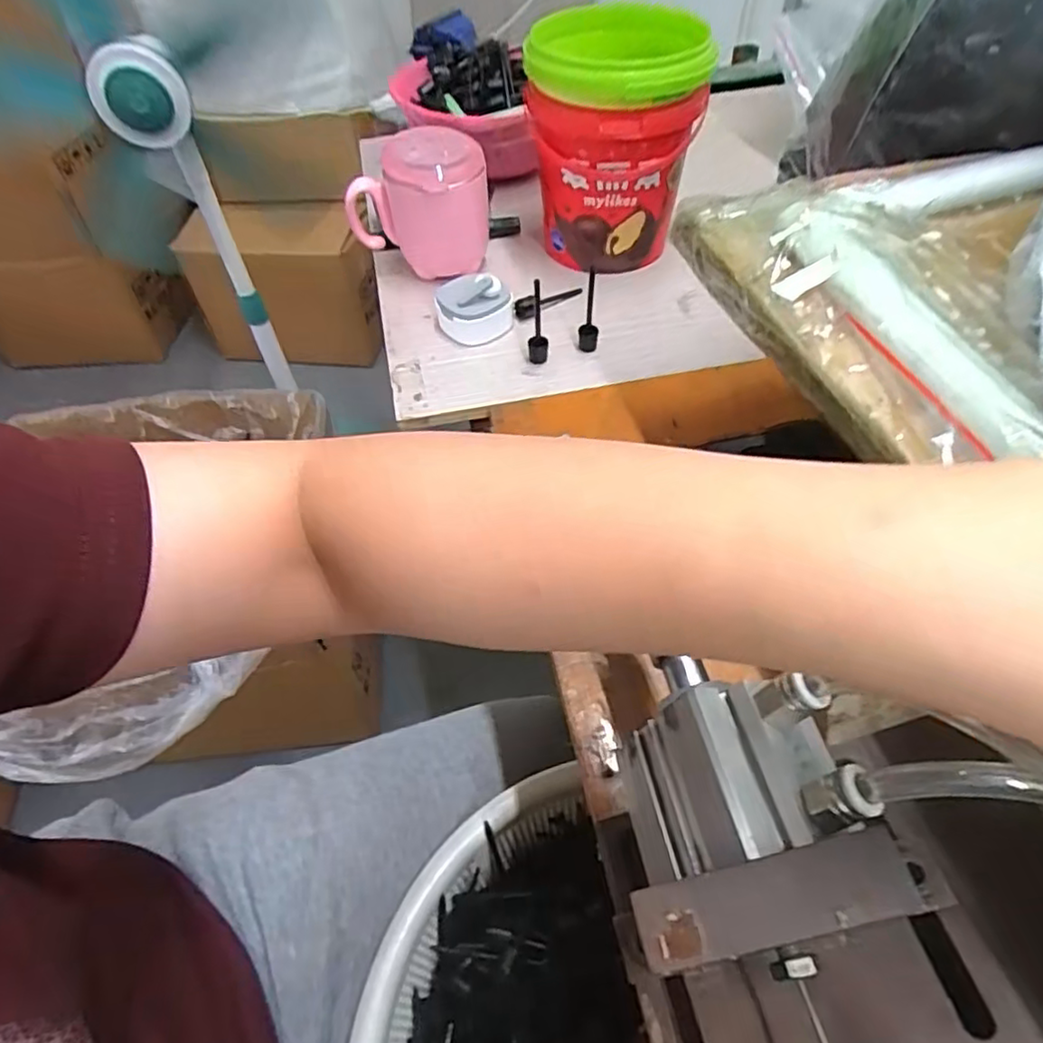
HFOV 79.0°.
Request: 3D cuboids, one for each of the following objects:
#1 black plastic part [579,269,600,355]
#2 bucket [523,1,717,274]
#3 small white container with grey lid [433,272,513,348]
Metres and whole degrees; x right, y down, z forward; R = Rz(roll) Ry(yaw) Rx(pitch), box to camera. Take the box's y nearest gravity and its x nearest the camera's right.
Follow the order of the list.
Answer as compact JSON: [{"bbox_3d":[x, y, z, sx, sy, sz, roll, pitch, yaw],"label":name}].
[{"bbox_3d":[0.049,-0.147,0.453,0.014,0.065,0.013,0,52,3],"label":"black plastic part"},{"bbox_3d":[0.071,-0.304,0.512,0.119,0.157,0.146,0,52,3],"label":"bucket"},{"bbox_3d":[-0.036,-0.166,0.479,0.057,0.043,0.053,-8,52,-3],"label":"small white container with grey lid"}]

